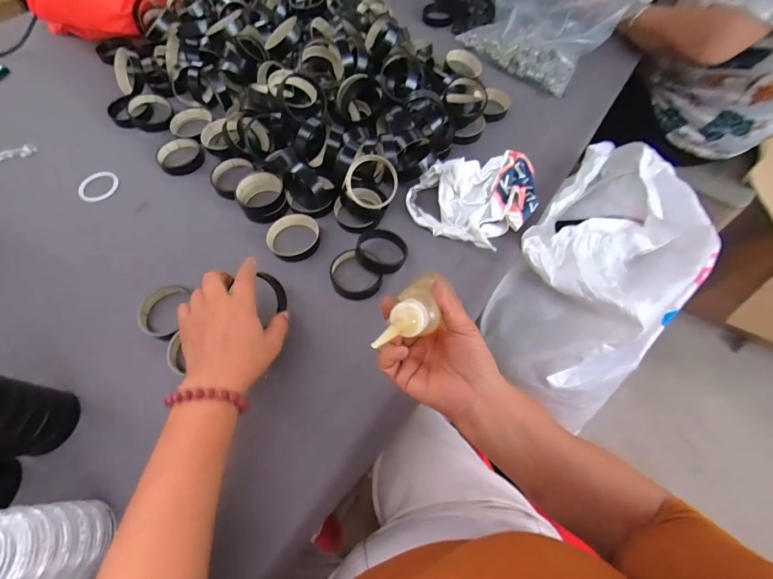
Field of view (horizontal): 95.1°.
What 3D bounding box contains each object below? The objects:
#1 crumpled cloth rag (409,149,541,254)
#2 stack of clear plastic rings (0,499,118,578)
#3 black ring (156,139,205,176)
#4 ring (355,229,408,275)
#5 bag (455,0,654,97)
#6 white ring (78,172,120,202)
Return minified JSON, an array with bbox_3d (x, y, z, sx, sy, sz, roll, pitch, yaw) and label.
[{"bbox_3d":[0.125,-0.137,0.495,0.157,0.049,0.150,-40,70,-18],"label":"crumpled cloth rag"},{"bbox_3d":[-0.297,0.223,0.303,0.069,0.113,0.068,-15,64,-8],"label":"stack of clear plastic rings"},{"bbox_3d":[-0.335,-0.218,0.576,0.070,0.014,0.069,0,63,0],"label":"black ring"},{"bbox_3d":[-0.005,-0.052,0.466,0.067,0.020,0.067,7,61,-12],"label":"ring"},{"bbox_3d":[0.290,-0.508,0.631,0.170,0.147,0.251,-35,68,-17],"label":"bag"},{"bbox_3d":[-0.453,-0.163,0.558,0.063,0.005,0.063,0,63,0],"label":"white ring"}]

